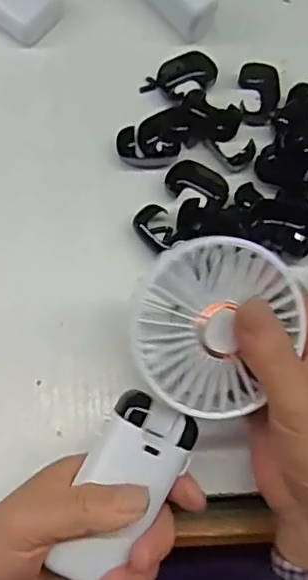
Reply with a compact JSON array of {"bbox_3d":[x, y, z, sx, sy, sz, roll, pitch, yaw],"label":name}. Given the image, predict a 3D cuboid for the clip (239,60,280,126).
[{"bbox_3d":[0.075,-0.139,0.430,0.028,0.016,0.040,1,72,0],"label":"clip"}]

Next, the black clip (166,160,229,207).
[{"bbox_3d":[0.031,-0.074,0.410,0.043,0.010,0.025,17,72,5],"label":"black clip"}]

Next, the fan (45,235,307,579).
[{"bbox_3d":[0.010,0.059,0.291,0.070,0.030,0.172,27,93,8],"label":"fan"}]

